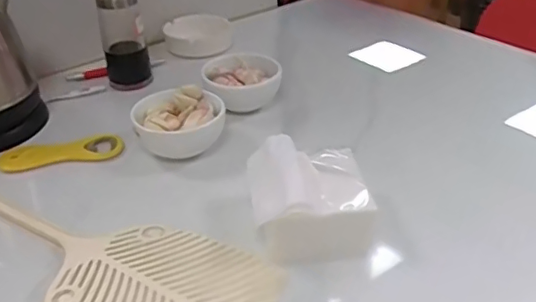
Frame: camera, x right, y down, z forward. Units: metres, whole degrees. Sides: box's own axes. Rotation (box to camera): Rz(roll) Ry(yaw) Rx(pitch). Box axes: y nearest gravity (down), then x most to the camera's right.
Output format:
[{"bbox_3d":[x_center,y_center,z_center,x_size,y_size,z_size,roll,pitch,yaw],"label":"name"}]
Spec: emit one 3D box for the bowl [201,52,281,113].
[{"bbox_3d":[-0.034,-0.083,0.704,0.089,0.059,0.091,-1,33,1],"label":"bowl"}]

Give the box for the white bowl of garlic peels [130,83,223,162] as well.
[{"bbox_3d":[-0.096,-0.027,0.608,0.094,0.055,0.081,-11,34,-13],"label":"white bowl of garlic peels"}]

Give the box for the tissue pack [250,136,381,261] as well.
[{"bbox_3d":[0.035,0.042,0.488,0.097,0.067,0.102,-7,34,-8],"label":"tissue pack"}]

